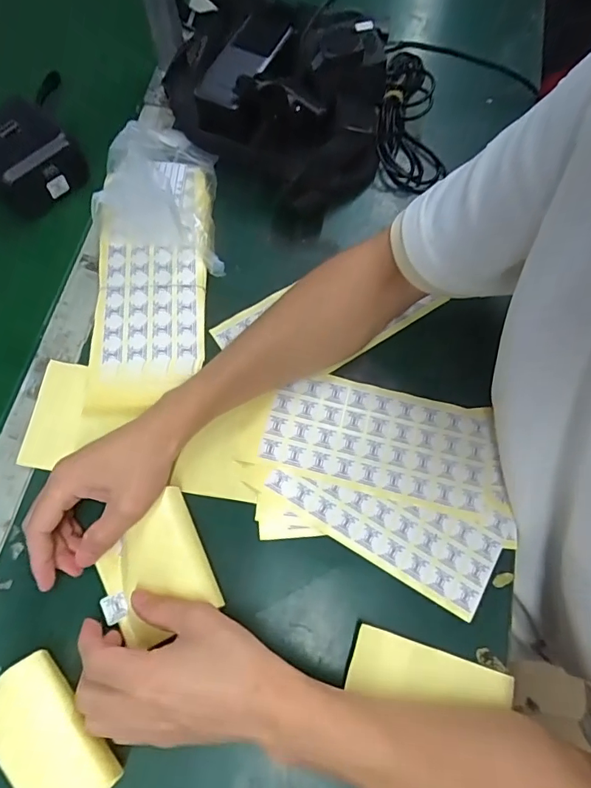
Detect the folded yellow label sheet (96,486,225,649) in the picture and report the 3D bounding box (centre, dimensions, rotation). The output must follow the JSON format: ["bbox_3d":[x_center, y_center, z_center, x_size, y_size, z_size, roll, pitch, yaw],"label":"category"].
[{"bbox_3d":[-0.104,0.129,0.354,0.077,0.020,0.087,-29,72,-10],"label":"folded yellow label sheet"}]

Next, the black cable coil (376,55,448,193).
[{"bbox_3d":[0.125,-0.297,0.514,0.079,0.038,0.171,5,82,2],"label":"black cable coil"}]

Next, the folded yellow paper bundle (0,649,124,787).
[{"bbox_3d":[-0.161,0.228,0.317,0.052,0.038,0.101,-42,76,-14],"label":"folded yellow paper bundle"}]

